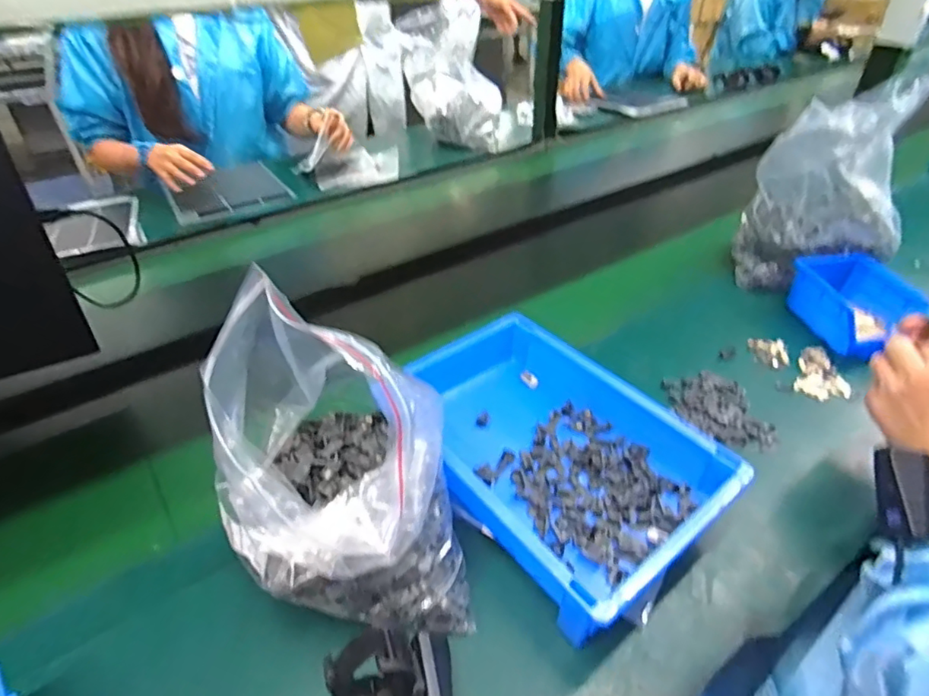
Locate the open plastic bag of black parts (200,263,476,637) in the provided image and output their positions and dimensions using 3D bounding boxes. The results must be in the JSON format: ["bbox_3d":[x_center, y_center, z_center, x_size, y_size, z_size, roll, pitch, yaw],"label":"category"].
[{"bbox_3d":[-0.105,0.076,0.416,0.175,0.266,0.194,-12,39,-15],"label":"open plastic bag of black parts"}]

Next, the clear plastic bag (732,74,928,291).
[{"bbox_3d":[0.522,-0.225,0.801,0.190,0.268,0.169,14,40,18],"label":"clear plastic bag"}]

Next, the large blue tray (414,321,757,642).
[{"bbox_3d":[0.084,0.098,0.552,0.226,0.067,0.309,-27,45,-30],"label":"large blue tray"}]

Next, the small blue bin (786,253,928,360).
[{"bbox_3d":[0.518,-0.056,0.745,0.113,0.074,0.148,-13,40,-15],"label":"small blue bin"}]

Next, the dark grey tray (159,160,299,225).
[{"bbox_3d":[-0.494,-0.333,1.164,0.231,0.030,0.212,-21,42,-24],"label":"dark grey tray"}]

